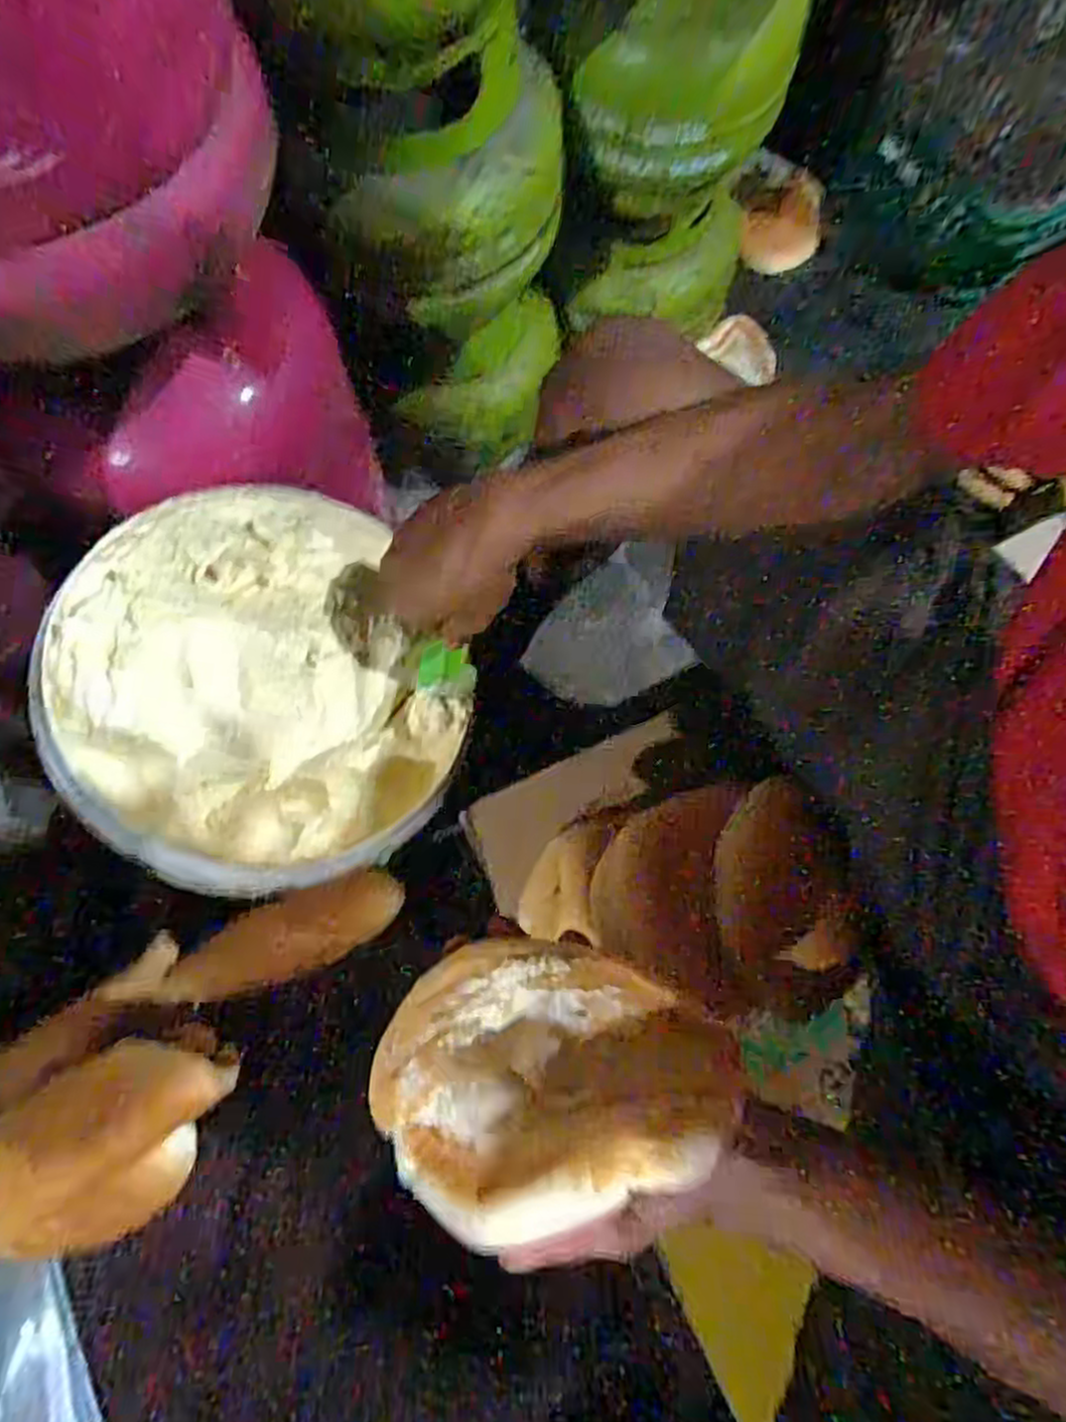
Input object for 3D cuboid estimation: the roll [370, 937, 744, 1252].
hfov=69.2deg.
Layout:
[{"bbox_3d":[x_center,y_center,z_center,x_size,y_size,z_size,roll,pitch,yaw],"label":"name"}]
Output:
[{"bbox_3d":[0.010,0.154,0.339,0.154,0.063,0.103,-12,74,-4],"label":"roll"}]

